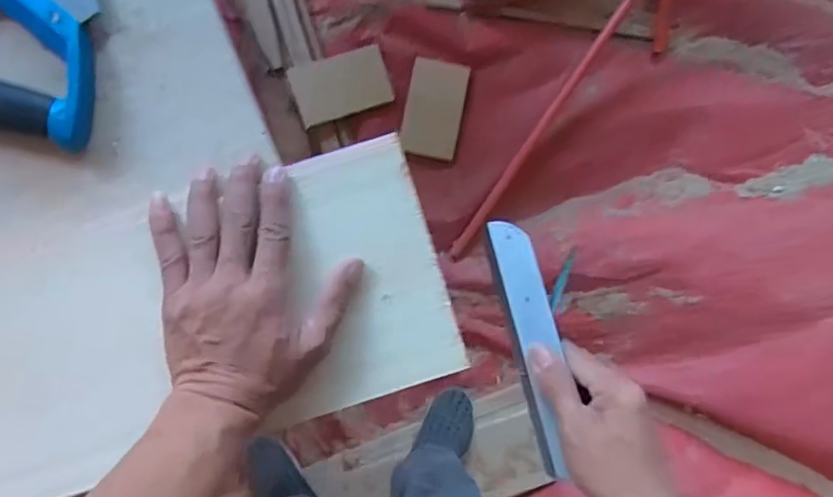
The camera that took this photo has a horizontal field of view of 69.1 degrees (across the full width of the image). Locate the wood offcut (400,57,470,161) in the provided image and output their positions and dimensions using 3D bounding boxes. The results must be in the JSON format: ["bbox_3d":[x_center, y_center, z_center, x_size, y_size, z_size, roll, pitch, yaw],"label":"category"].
[{"bbox_3d":[0.036,-0.280,1.222,0.112,0.015,0.186,11,93,-3],"label":"wood offcut"}]

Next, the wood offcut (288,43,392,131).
[{"bbox_3d":[-0.148,-0.324,1.212,0.187,0.020,0.117,-19,94,-1],"label":"wood offcut"}]

